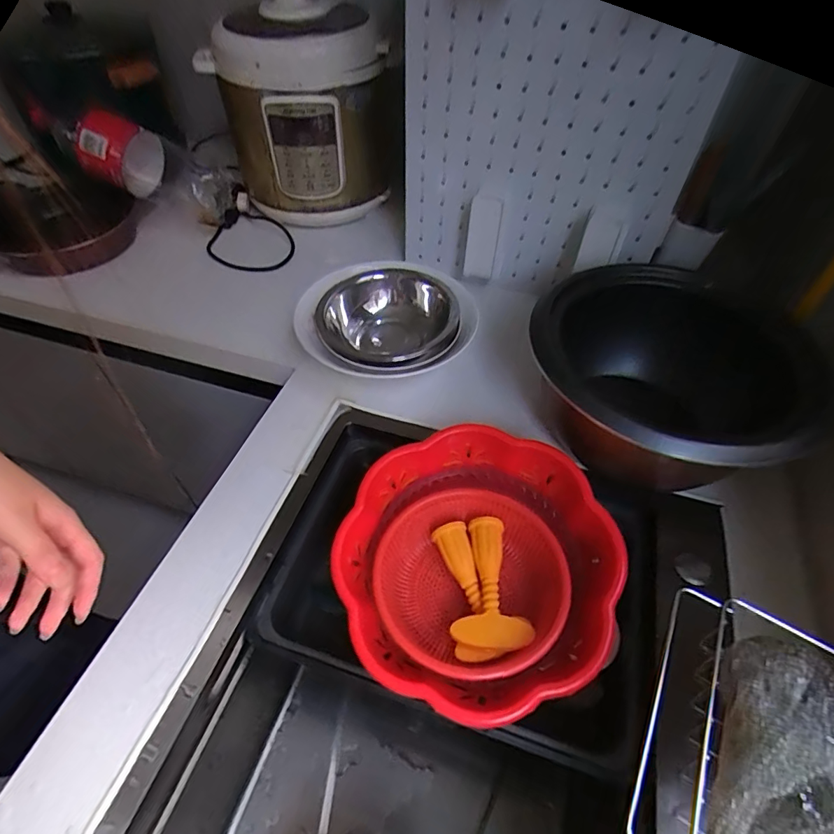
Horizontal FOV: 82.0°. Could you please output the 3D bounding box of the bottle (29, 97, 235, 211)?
[{"bbox_3d":[-0.456,-0.417,0.754,0.318,0.091,0.096,24,52,-5],"label":"bottle"}]

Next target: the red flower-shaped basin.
[{"bbox_3d":[0.049,0.134,0.437,0.229,0.093,0.233,-15,51,-15],"label":"red flower-shaped basin"}]

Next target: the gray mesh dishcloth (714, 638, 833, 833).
[{"bbox_3d":[0.215,0.188,0.272,0.068,0.045,0.120,25,52,18],"label":"gray mesh dishcloth"}]

